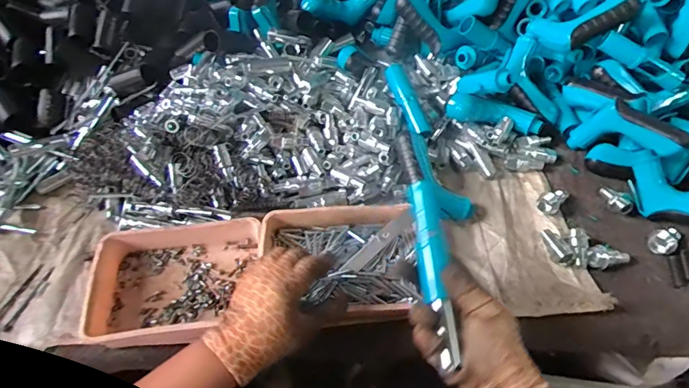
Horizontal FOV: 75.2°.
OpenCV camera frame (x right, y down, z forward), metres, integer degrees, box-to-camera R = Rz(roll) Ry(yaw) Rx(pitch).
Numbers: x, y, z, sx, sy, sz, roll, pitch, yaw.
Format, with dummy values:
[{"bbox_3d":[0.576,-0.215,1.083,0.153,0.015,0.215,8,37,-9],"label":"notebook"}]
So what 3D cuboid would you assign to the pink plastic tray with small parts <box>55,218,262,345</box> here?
[{"bbox_3d":[-0.202,0.104,0.541,0.197,0.045,0.150,-4,55,-1],"label":"pink plastic tray with small parts"}]

